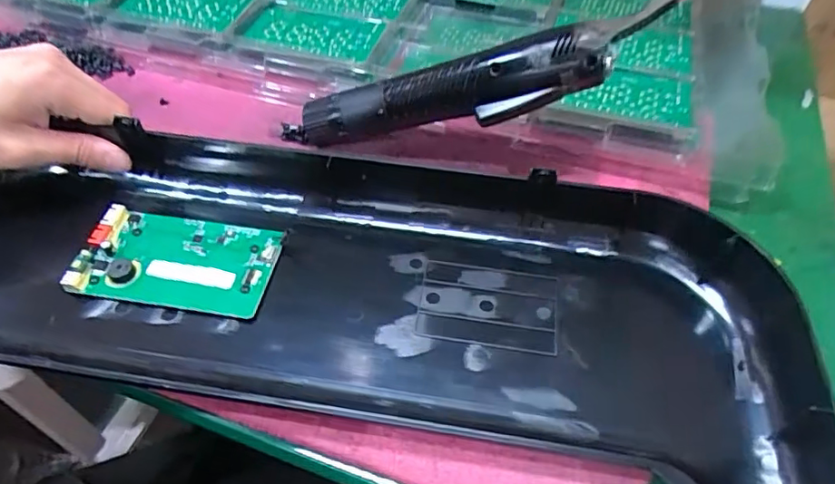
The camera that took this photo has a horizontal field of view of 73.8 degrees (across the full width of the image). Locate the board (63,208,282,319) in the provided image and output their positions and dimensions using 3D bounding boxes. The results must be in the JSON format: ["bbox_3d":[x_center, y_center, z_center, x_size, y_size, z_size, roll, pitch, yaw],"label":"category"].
[{"bbox_3d":[-0.135,0.010,0.316,0.105,0.013,0.060,9,58,1],"label":"board"}]

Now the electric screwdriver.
[{"bbox_3d":[0.009,-0.093,0.357,0.212,0.035,0.029,-7,55,23],"label":"electric screwdriver"}]

